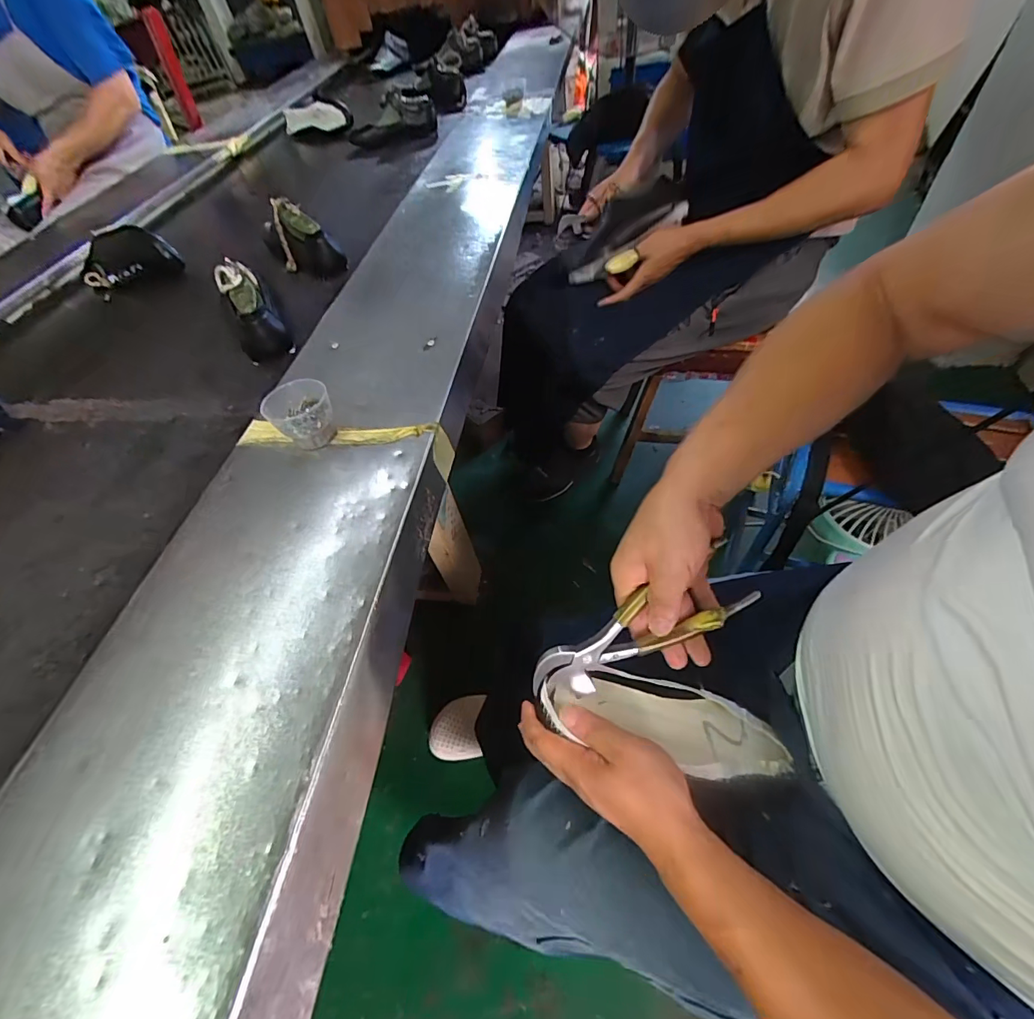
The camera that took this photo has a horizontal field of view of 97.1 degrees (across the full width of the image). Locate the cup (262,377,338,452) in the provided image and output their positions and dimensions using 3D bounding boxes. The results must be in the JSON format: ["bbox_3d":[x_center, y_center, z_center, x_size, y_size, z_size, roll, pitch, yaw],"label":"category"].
[{"bbox_3d":[-0.223,-0.098,0.471,0.066,0.049,0.070,-29,55,-13],"label":"cup"}]

